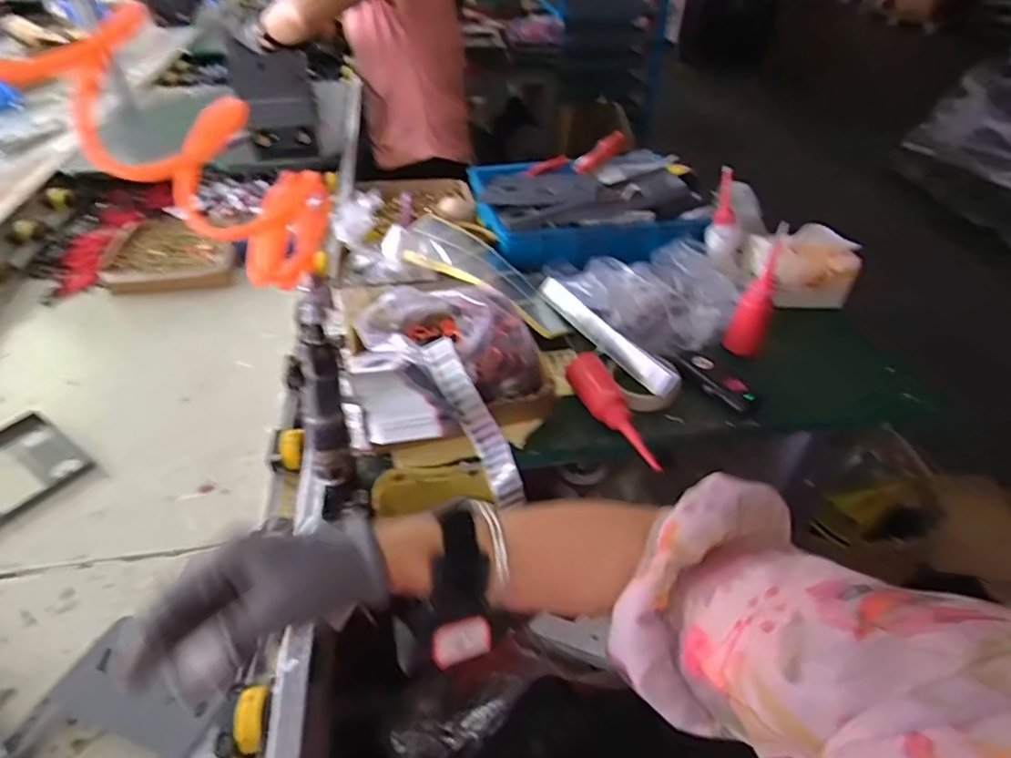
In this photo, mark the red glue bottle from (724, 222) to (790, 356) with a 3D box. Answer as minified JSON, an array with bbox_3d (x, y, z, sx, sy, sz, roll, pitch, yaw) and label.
[{"bbox_3d":[0.336,-0.110,0.743,0.051,0.168,0.047,24,47,23],"label":"red glue bottle"}]

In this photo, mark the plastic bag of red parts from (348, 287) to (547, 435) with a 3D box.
[{"bbox_3d":[-0.065,-0.044,0.676,0.192,0.075,0.220,-30,50,-30],"label":"plastic bag of red parts"}]

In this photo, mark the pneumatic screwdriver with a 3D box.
[{"bbox_3d":[-0.185,0.025,0.565,0.051,0.244,0.037,-8,21,-13],"label":"pneumatic screwdriver"}]

